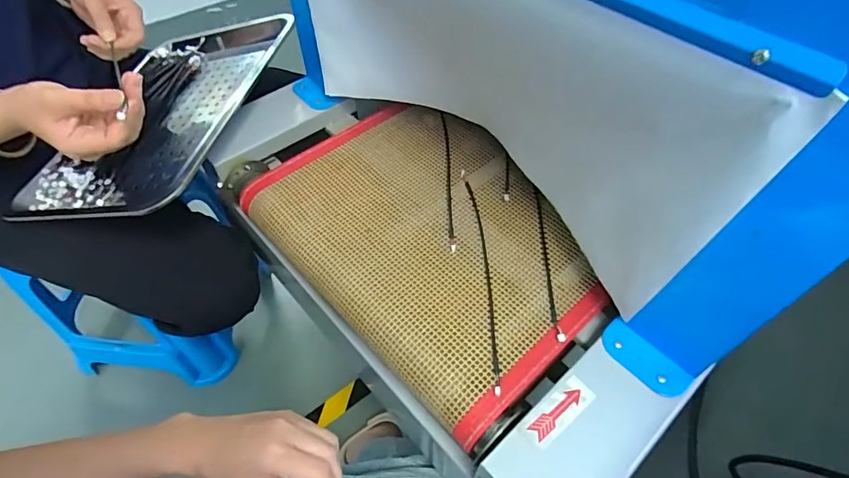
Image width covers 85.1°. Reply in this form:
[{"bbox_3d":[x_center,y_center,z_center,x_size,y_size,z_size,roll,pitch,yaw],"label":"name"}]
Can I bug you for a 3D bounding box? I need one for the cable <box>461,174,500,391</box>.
[{"bbox_3d":[0.063,0.030,0.497,0.018,0.012,0.280,-3,52,-2],"label":"cable"}]

